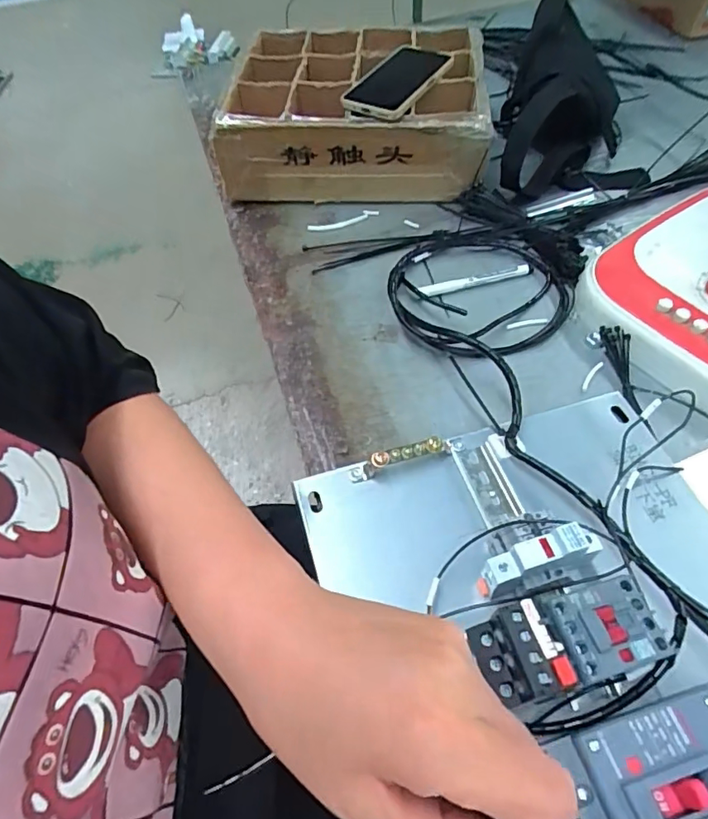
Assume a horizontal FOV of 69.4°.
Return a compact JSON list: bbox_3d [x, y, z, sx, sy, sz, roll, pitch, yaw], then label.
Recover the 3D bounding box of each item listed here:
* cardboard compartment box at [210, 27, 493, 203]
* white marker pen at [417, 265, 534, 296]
[{"bbox_3d":[0.001,-0.404,0.707,0.341,0.115,0.245,-1,55,2],"label":"cardboard compartment box"},{"bbox_3d":[0.140,-0.147,0.580,0.137,0.009,0.015,-13,55,-6],"label":"white marker pen"}]

